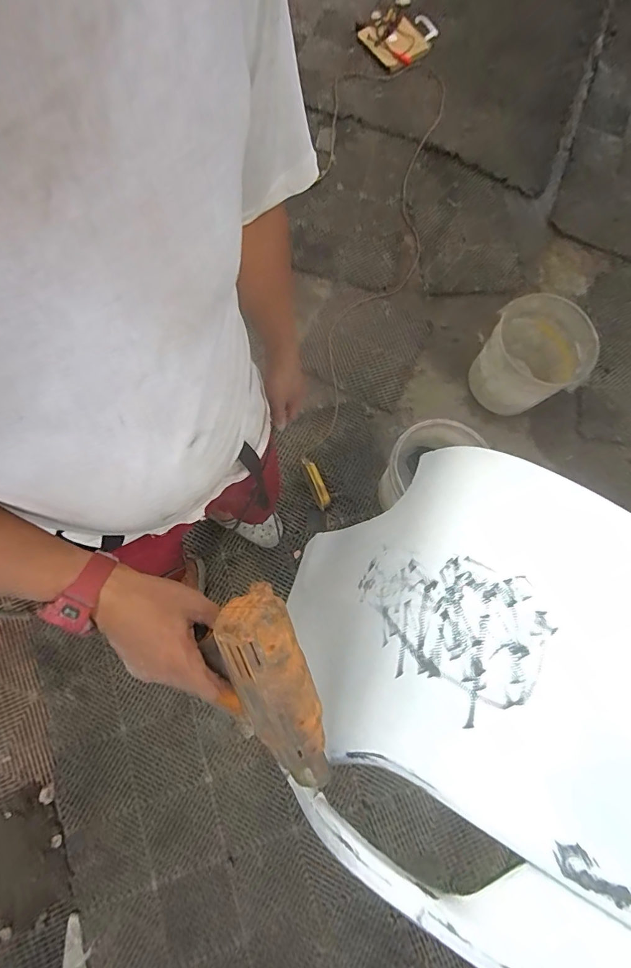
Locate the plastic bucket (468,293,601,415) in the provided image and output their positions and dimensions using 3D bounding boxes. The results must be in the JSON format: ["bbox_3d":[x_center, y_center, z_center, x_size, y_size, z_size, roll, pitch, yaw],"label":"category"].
[{"bbox_3d":[0.726,-0.419,1.521,0.322,0.306,0.325,1,77,-4],"label":"plastic bucket"}]

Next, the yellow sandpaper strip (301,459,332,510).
[{"bbox_3d":[-0.001,-0.005,1.472,0.051,0.067,0.186,-24,79,-8],"label":"yellow sandpaper strip"}]

